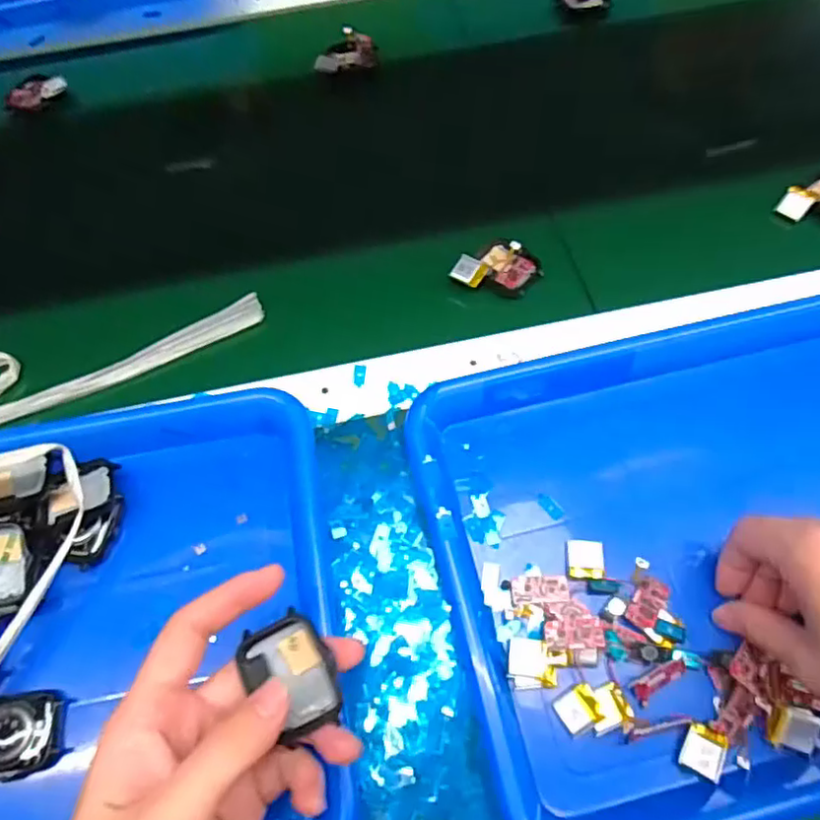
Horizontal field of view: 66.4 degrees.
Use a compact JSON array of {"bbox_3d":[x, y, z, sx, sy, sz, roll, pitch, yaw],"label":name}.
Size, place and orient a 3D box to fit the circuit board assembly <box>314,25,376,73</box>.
[{"bbox_3d":[-0.058,-0.311,0.545,0.057,0.034,0.012,-29,24,-16],"label":"circuit board assembly"}]

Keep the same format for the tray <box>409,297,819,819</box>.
[{"bbox_3d":[0.183,0.071,0.339,0.327,0.032,0.251,-12,64,-4],"label":"tray"}]

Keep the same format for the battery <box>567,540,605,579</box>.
[{"bbox_3d":[0.096,0.082,0.343,0.019,0.004,0.022,-3,52,15],"label":"battery"}]

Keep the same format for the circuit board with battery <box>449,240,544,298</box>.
[{"bbox_3d":[0.062,-0.098,0.440,0.047,0.013,0.051,37,72,17],"label":"circuit board with battery"}]

